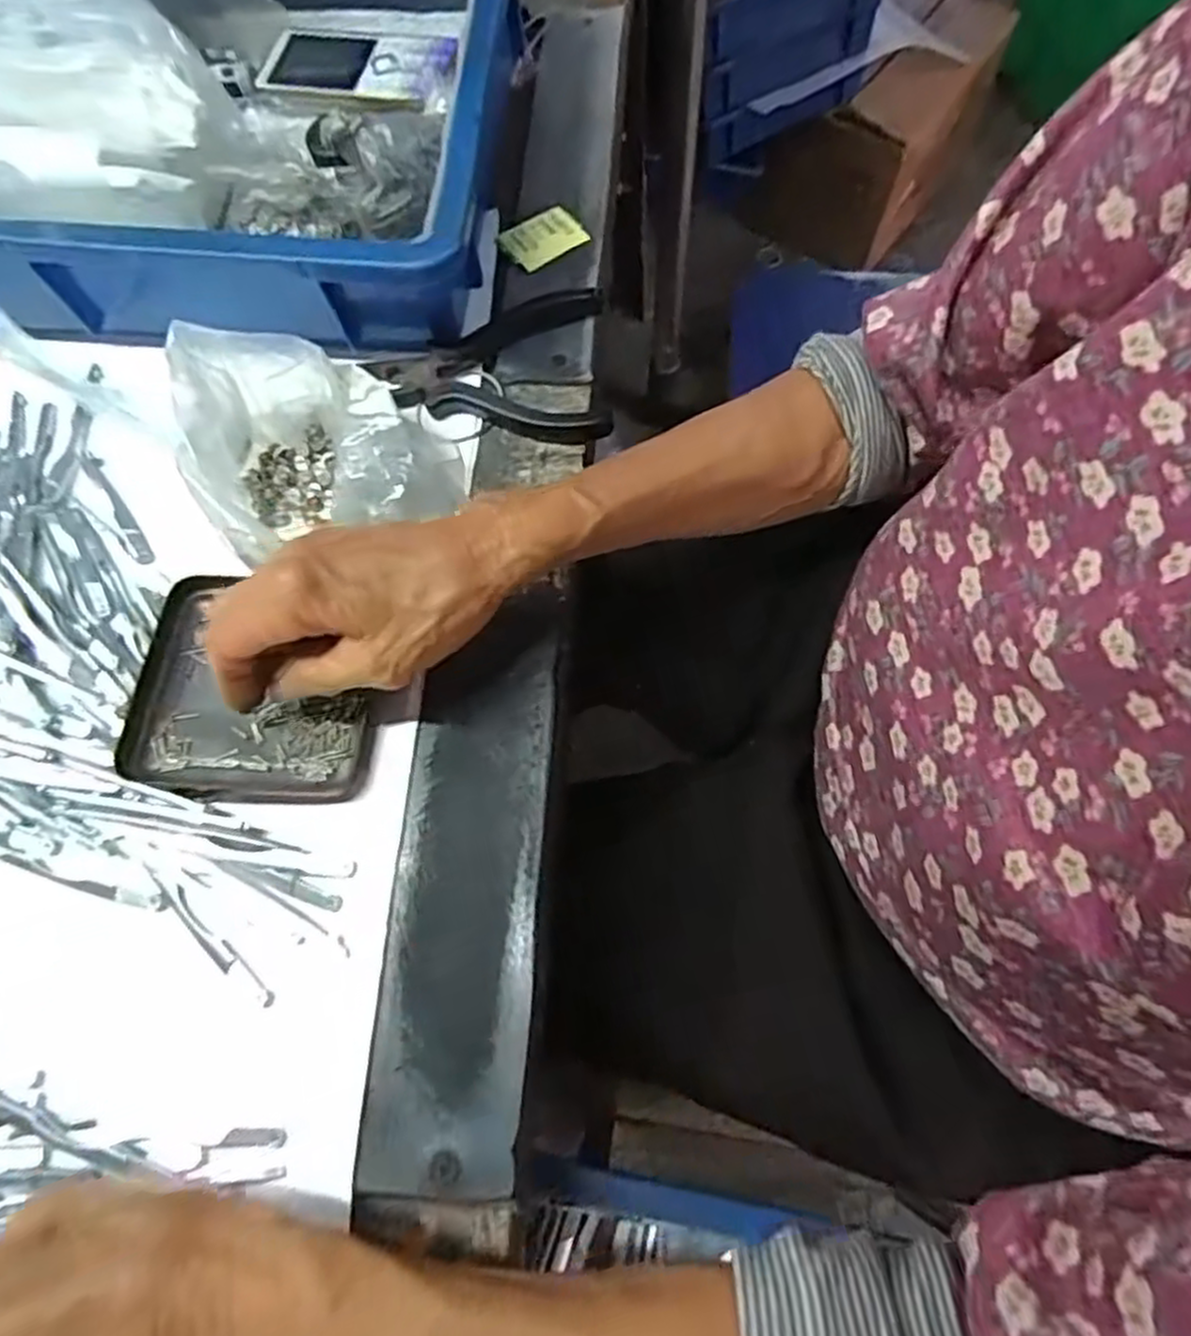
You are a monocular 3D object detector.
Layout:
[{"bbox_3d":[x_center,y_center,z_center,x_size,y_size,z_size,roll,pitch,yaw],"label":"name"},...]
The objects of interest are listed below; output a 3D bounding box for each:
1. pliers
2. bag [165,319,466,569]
[{"bbox_3d":[-0.055,-0.154,0.385,0.119,0.014,0.081,-3,65,2],"label":"pliers"},{"bbox_3d":[-0.130,-0.109,0.350,0.119,0.055,0.108,-14,66,-3],"label":"bag"}]

